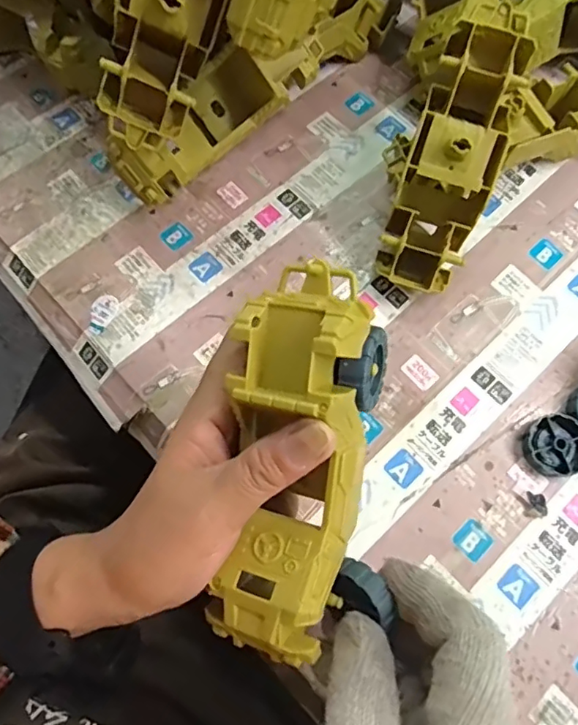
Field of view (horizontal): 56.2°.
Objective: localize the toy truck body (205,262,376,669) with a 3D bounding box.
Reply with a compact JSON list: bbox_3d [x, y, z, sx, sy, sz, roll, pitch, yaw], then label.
[{"bbox_3d":[0.004,0.045,0.236,0.060,0.048,0.170,5,94,3],"label":"toy truck body"}]

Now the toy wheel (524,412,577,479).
[{"bbox_3d":[0.173,0.054,0.350,0.039,0.012,0.040,0,71,1],"label":"toy wheel"}]

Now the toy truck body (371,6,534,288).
[{"bbox_3d":[0.110,-0.136,0.361,0.056,0.056,0.173,19,99,8],"label":"toy truck body"}]

